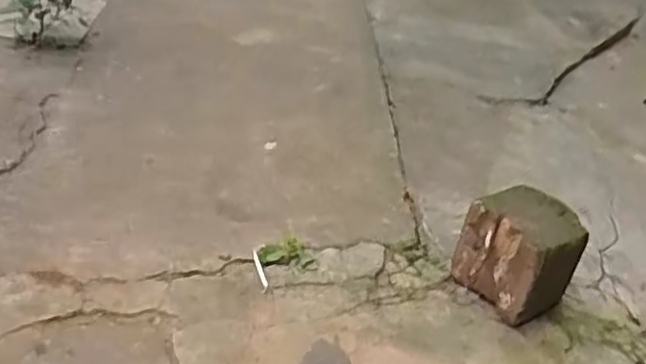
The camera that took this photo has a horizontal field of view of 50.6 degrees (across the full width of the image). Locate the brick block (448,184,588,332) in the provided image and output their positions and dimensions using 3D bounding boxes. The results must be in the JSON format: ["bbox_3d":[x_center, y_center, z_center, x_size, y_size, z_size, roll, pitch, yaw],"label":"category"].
[{"bbox_3d":[0.406,0.150,1.413,0.168,0.205,0.196,-11,32,-29],"label":"brick block"}]

